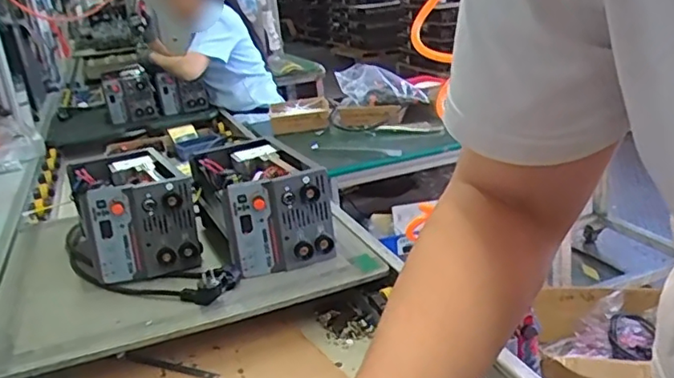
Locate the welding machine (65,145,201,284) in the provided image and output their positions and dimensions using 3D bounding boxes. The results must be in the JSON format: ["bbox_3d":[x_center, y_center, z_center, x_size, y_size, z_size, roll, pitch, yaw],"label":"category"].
[{"bbox_3d":[-0.352,0.044,1.046,0.158,0.162,0.253,-15,22,-26],"label":"welding machine"}]

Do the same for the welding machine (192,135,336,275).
[{"bbox_3d":[-0.135,0.025,1.045,0.164,0.155,0.272,-14,21,-22],"label":"welding machine"}]

